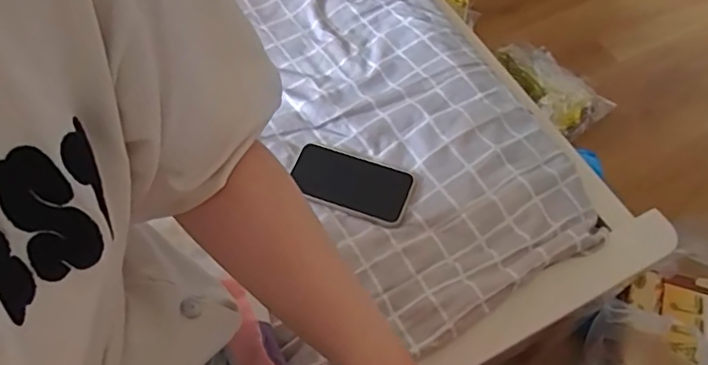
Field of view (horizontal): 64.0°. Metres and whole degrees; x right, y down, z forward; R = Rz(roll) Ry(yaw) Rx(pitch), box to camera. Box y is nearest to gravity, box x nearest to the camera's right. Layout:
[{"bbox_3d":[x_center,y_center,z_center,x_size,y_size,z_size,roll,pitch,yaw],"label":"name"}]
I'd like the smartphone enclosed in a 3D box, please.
[{"bbox_3d":[-0.004,0.000,0.683,0.145,0.009,0.077,21,63,12],"label":"smartphone"}]

